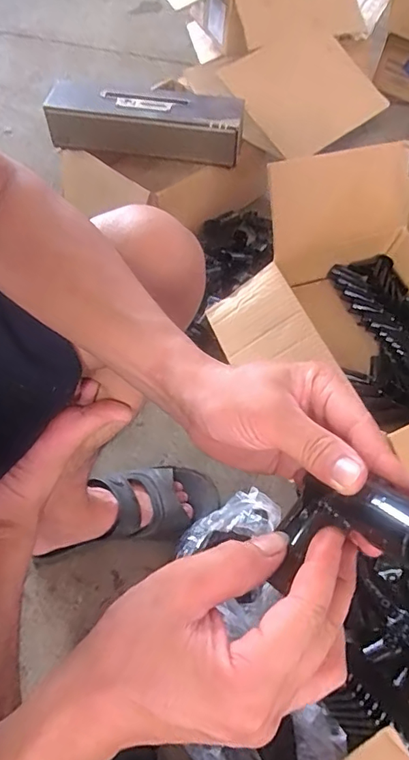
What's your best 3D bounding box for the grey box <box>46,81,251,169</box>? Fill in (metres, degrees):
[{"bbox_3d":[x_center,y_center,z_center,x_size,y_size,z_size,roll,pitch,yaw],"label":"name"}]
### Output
[{"bbox_3d":[-0.119,-0.506,0.958,0.388,0.085,0.105,7,58,4],"label":"grey box"}]

